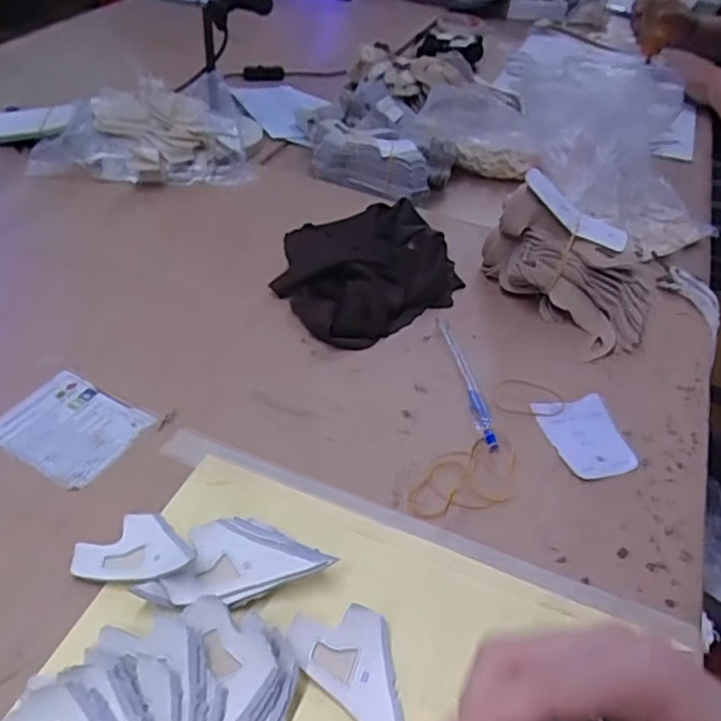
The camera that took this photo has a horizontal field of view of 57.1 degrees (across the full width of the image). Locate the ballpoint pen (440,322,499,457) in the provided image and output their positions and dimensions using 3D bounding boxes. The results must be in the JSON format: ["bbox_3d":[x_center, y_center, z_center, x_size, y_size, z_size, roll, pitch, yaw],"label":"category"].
[{"bbox_3d":[0.082,0.014,0.506,0.012,0.006,0.138,-3,44,-11],"label":"ballpoint pen"}]

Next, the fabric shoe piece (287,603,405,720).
[{"bbox_3d":[0.002,0.158,0.341,0.081,0.017,0.044,32,48,23],"label":"fabric shoe piece"}]

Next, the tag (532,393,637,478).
[{"bbox_3d":[0.164,0.053,0.480,0.053,0.006,0.068,-7,45,-15],"label":"tag"}]

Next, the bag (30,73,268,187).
[{"bbox_3d":[-0.234,-0.266,0.742,0.236,0.057,0.197,-3,44,-12],"label":"bag"}]

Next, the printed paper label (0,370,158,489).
[{"bbox_3d":[-0.199,0.045,0.452,0.091,0.005,0.072,26,46,18],"label":"printed paper label"}]

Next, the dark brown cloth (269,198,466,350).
[{"bbox_3d":[0.000,-0.086,0.588,0.160,0.039,0.141,-28,54,-32],"label":"dark brown cloth"}]

